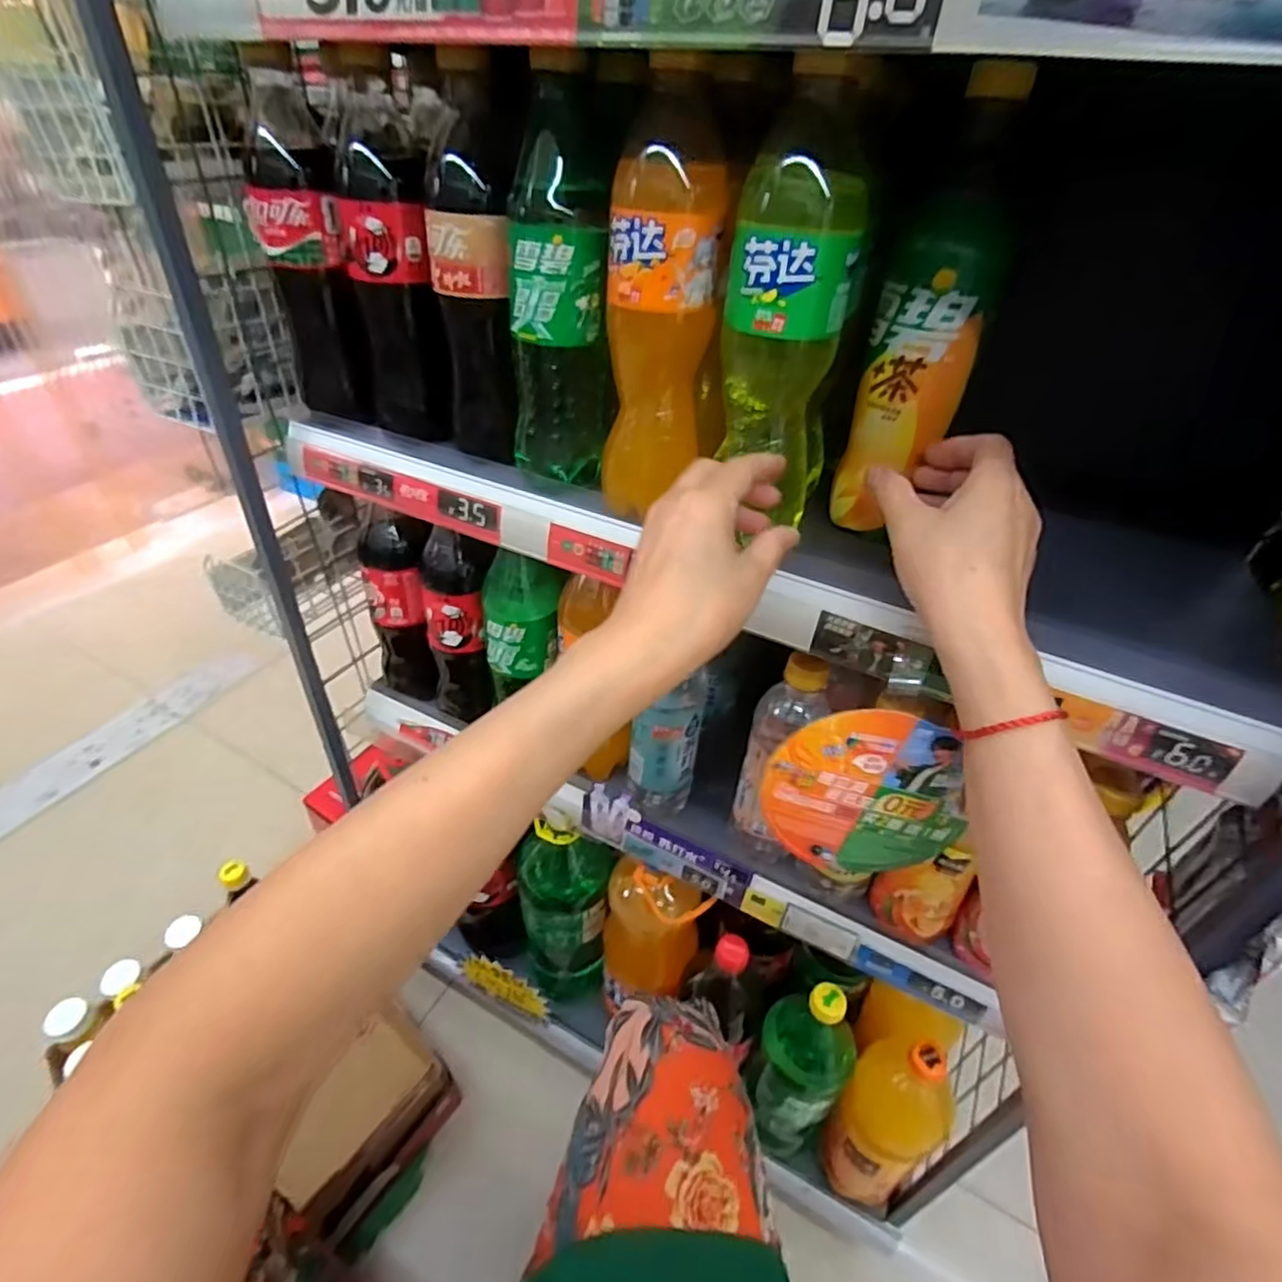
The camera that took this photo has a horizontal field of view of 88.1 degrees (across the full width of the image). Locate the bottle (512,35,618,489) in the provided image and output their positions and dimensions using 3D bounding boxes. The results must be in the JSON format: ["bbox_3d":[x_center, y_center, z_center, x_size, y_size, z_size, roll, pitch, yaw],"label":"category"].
[{"bbox_3d":[-0.048,-0.203,0.402,0.060,0.221,0.064,-3,40,-7],"label":"bottle"}]

